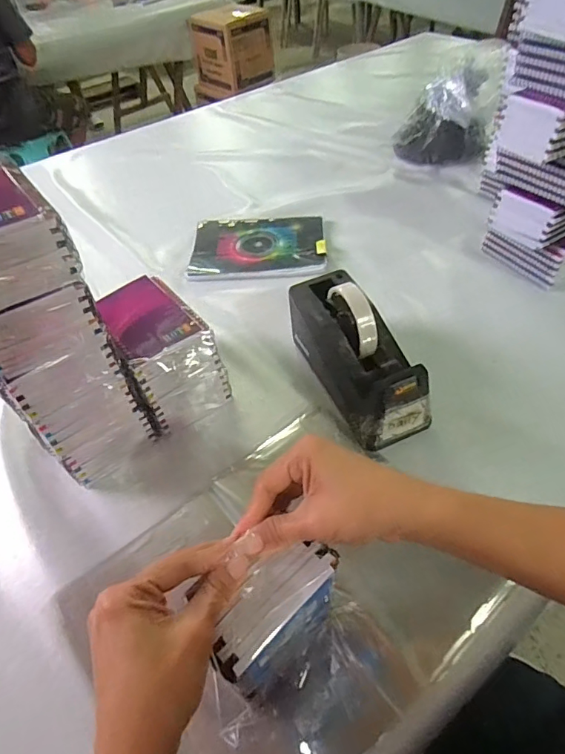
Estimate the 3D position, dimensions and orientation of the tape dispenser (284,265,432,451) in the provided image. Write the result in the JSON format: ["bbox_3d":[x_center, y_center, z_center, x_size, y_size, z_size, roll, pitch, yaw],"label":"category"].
[{"bbox_3d":[0.082,-0.031,0.537,0.086,0.119,0.205,-19,50,-11],"label":"tape dispenser"}]

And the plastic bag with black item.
[{"bbox_3d":[0.298,-0.483,0.886,0.162,0.171,0.080,4,49,8],"label":"plastic bag with black item"}]

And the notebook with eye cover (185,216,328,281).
[{"bbox_3d":[-0.040,-0.221,0.788,0.222,0.018,0.167,1,49,6],"label":"notebook with eye cover"}]

